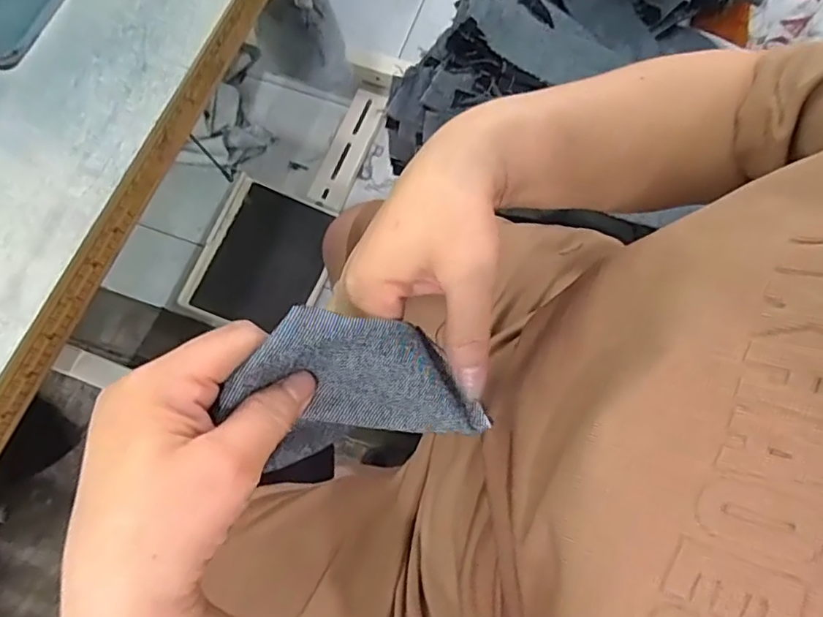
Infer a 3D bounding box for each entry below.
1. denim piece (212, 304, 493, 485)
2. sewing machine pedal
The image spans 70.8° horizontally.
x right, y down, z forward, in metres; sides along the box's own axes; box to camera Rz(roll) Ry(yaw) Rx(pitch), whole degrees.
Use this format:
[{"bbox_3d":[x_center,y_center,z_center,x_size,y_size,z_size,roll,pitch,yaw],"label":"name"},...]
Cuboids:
[{"bbox_3d":[-0.025,0.033,0.253,0.100,0.082,0.030,-23,33,-15],"label":"denim piece"},{"bbox_3d":[-0.259,-0.095,1.028,0.219,0.032,0.261,16,74,4],"label":"sewing machine pedal"}]

